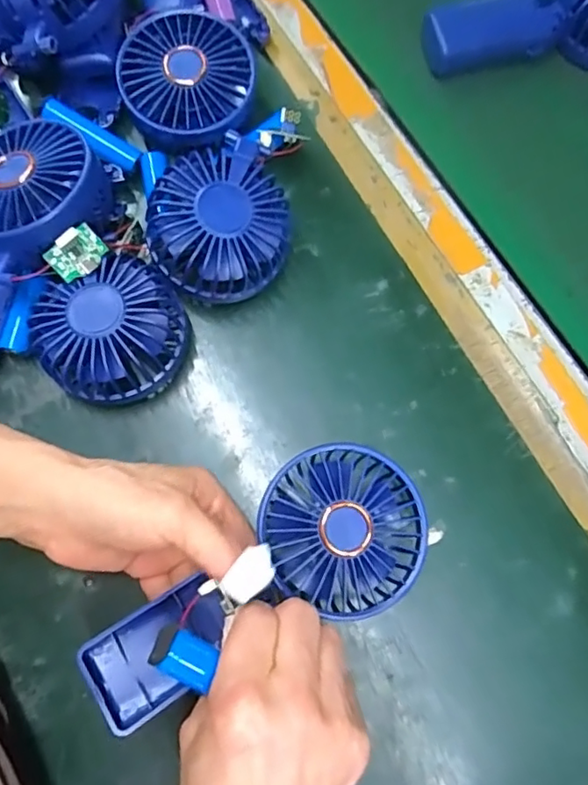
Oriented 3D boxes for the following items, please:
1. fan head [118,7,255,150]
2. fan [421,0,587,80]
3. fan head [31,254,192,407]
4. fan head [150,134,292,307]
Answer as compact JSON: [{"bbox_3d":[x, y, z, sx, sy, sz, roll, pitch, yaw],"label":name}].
[{"bbox_3d":[-0.067,-0.196,0.362,0.081,0.034,0.080,0,76,0],"label":"fan head"},{"bbox_3d":[0.180,-0.264,0.407,0.172,0.058,0.078,-13,76,-3],"label":"fan"},{"bbox_3d":[-0.105,-0.033,0.335,0.082,0.046,0.075,-26,78,-6],"label":"fan head"},{"bbox_3d":[-0.047,-0.102,0.348,0.087,0.053,0.086,0,76,0],"label":"fan head"}]

